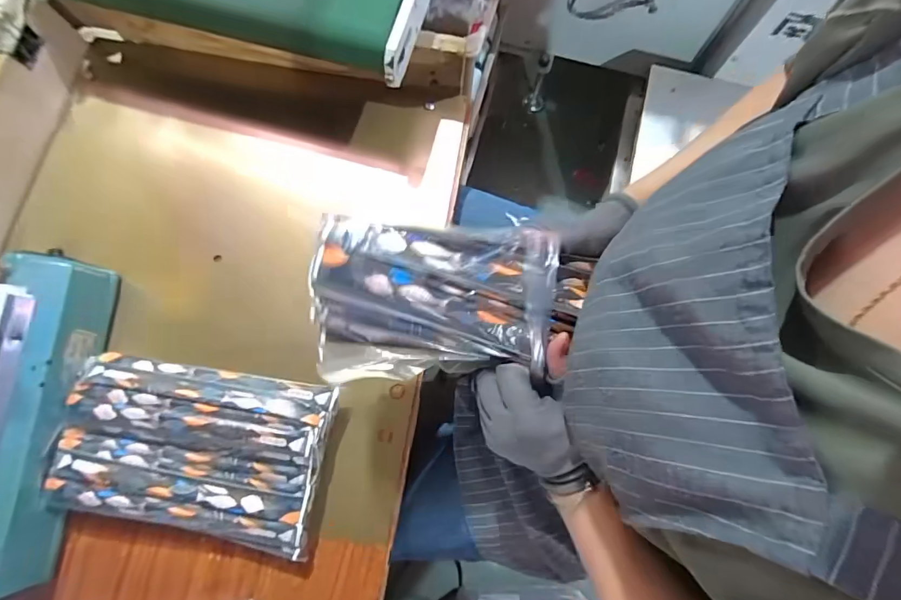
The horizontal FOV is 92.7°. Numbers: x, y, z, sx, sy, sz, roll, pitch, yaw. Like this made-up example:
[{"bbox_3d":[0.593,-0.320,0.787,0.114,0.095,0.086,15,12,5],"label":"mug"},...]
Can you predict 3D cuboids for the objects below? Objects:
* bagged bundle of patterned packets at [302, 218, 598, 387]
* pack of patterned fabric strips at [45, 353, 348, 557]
[{"bbox_3d":[0.000,0.002,0.333,0.202,0.040,0.117,1,96,-5],"label":"bagged bundle of patterned packets"},{"bbox_3d":[-0.249,0.143,0.422,0.245,0.051,0.149,10,76,1],"label":"pack of patterned fabric strips"}]

